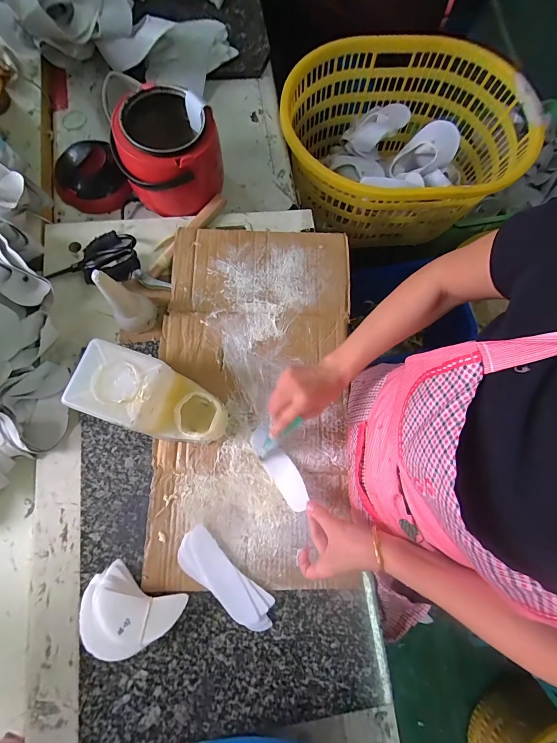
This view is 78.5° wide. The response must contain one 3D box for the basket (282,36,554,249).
[{"bbox_3d":[0.331,-0.619,0.941,0.648,0.313,0.536,-3,77,-5],"label":"basket"}]

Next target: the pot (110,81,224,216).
[{"bbox_3d":[-0.204,-0.420,0.652,0.179,0.148,0.169,1,77,-4],"label":"pot"}]

